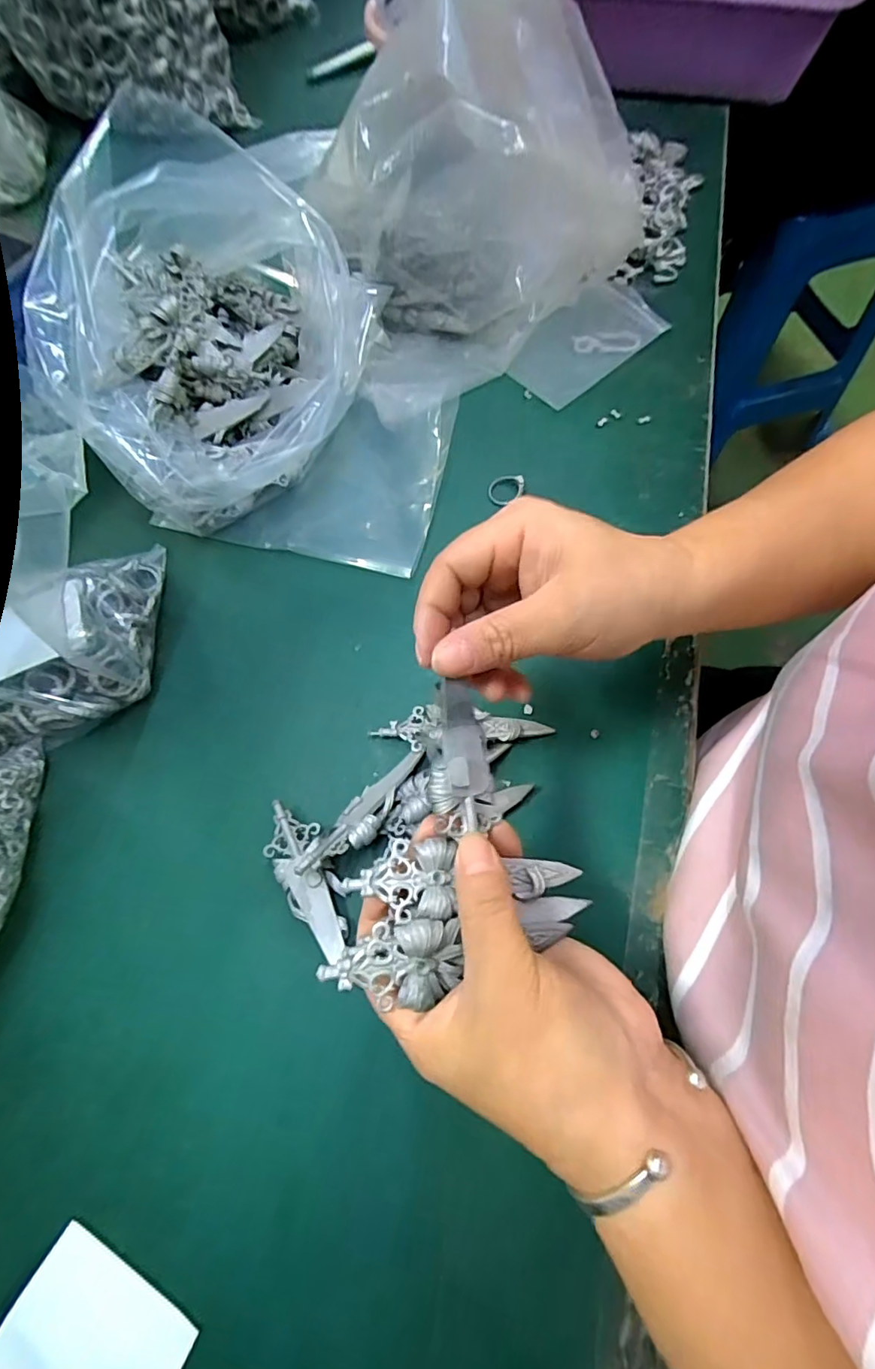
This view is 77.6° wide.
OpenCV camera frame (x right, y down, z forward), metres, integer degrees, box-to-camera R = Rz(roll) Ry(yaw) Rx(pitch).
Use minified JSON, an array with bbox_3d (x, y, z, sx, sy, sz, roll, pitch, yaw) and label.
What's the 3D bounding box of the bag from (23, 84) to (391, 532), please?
[{"bbox_3d":[-0.145,-0.228,0.356,0.178,0.125,0.224,19,71,11],"label":"bag"}]

